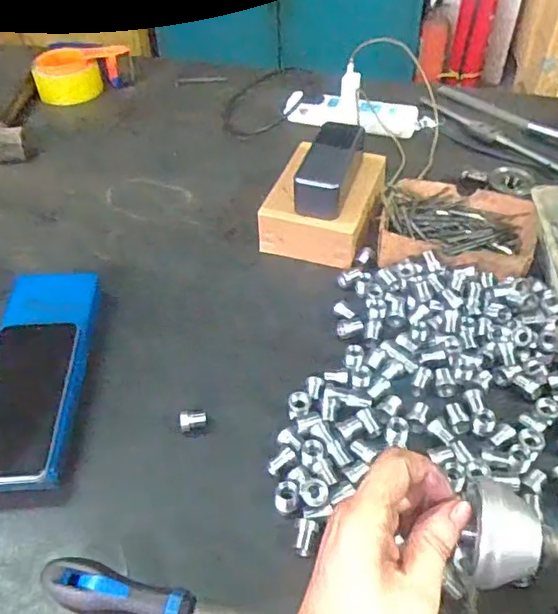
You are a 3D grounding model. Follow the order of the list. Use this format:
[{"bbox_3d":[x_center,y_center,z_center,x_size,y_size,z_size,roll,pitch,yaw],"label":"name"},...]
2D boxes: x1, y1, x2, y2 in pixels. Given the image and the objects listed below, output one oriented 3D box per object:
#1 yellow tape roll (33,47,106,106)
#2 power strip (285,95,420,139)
[{"bbox_3d":[-0.371,-0.408,1.023,0.109,0.058,0.109,-7,46,-5],"label":"yellow tape roll"},{"bbox_3d":[0.119,-0.305,0.915,0.196,0.030,0.054,5,46,6],"label":"power strip"}]

